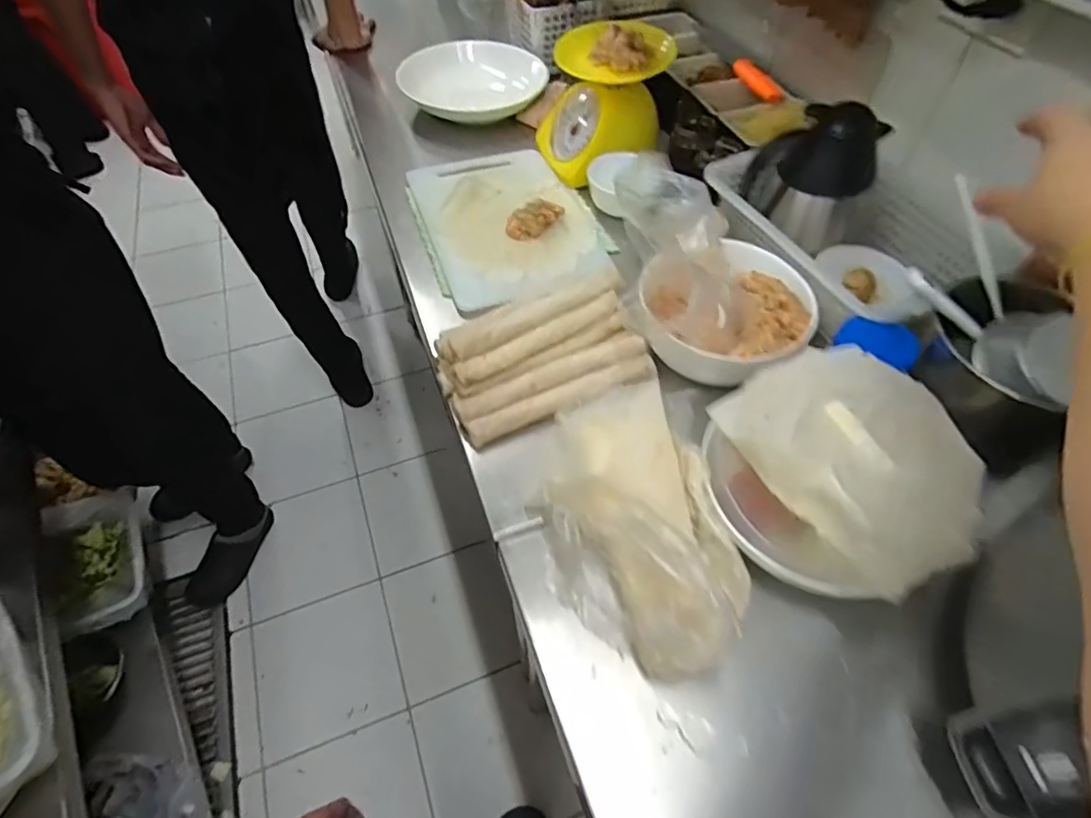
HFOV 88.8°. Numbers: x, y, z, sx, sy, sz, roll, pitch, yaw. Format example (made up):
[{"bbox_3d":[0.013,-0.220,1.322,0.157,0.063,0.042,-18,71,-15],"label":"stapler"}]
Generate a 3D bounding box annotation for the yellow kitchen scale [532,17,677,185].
[{"bbox_3d":[0.071,-0.460,0.819,0.172,0.157,0.144,-29,59,-20],"label":"yellow kitchen scale"}]

